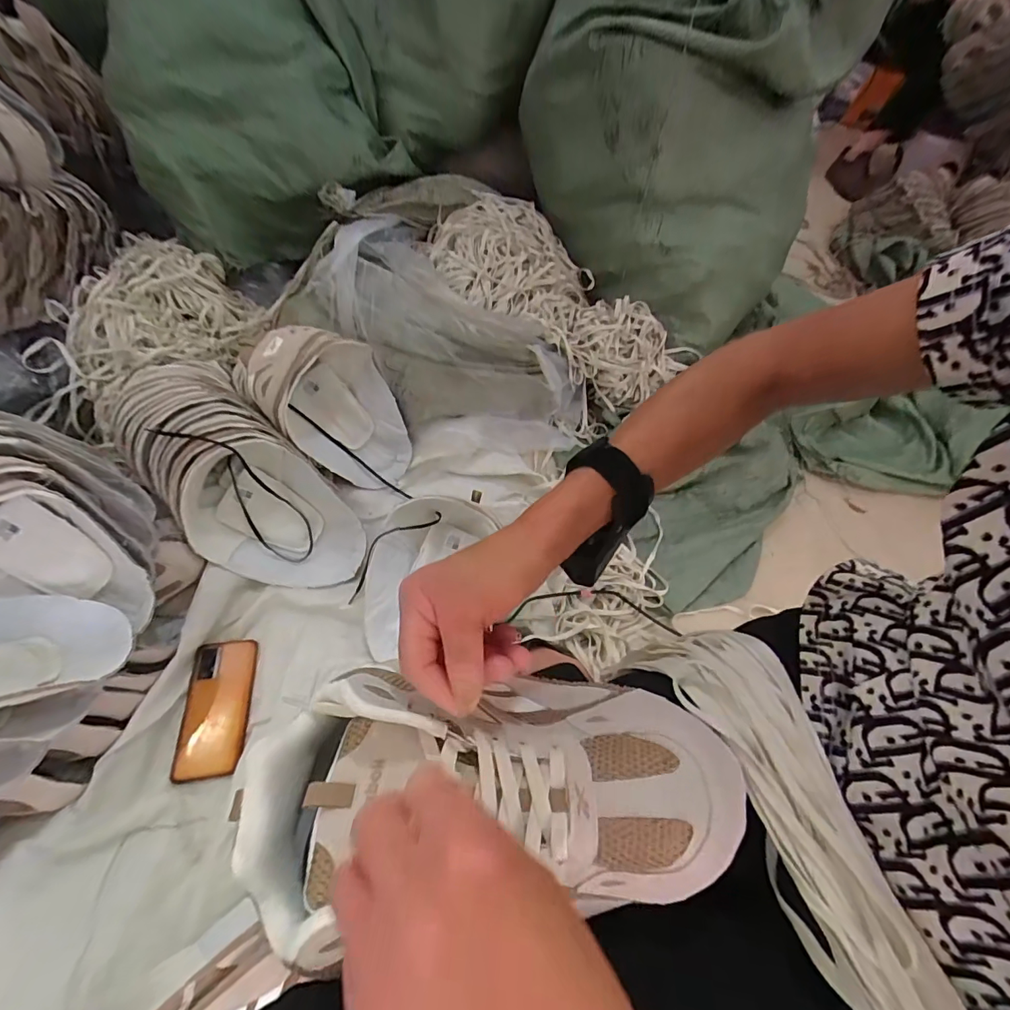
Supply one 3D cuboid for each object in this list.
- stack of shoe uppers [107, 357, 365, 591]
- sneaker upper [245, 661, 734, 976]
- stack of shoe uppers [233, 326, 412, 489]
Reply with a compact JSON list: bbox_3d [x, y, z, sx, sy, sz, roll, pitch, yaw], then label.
[{"bbox_3d":[-0.403,-0.050,0.690,0.453,0.154,0.202,47,61,-7],"label":"stack of shoe uppers"},{"bbox_3d":[-0.004,0.155,0.256,0.266,0.065,0.122,-1,56,0],"label":"sneaker upper"},{"bbox_3d":[-0.280,-0.156,0.767,0.226,0.188,0.192,40,62,21],"label":"stack of shoe uppers"}]

